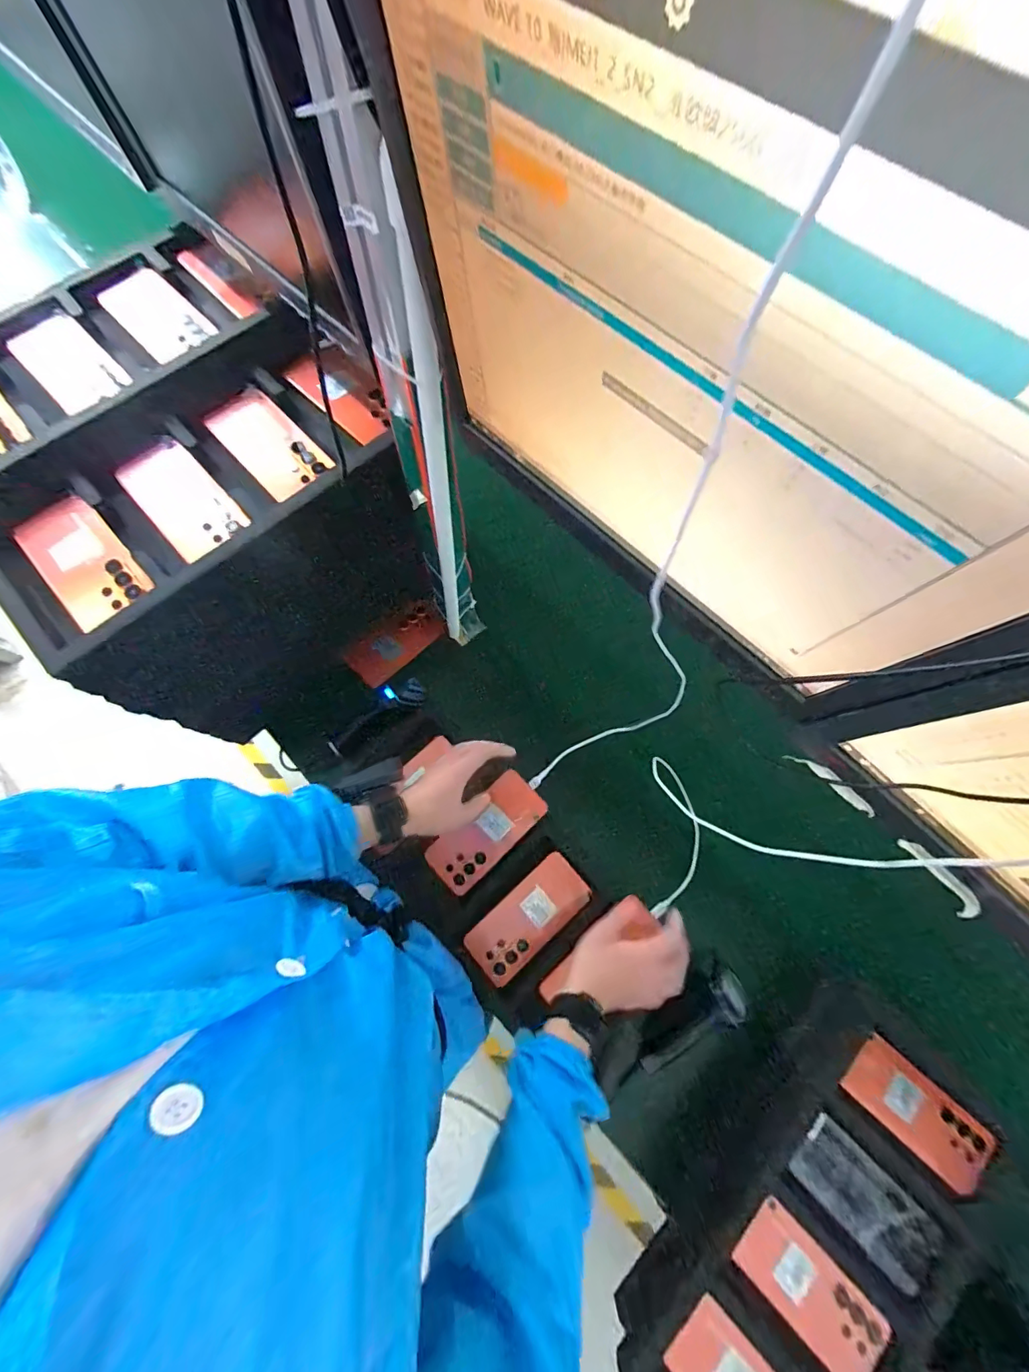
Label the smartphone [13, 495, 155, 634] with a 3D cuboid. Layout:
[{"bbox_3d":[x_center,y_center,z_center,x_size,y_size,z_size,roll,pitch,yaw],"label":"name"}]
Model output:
[{"bbox_3d":[-0.451,-0.131,0.481,0.076,0.015,0.159,-42,78,-14],"label":"smartphone"}]

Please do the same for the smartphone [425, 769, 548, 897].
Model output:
[{"bbox_3d":[-0.039,0.205,0.639,0.174,0.011,0.078,-44,78,-3],"label":"smartphone"}]

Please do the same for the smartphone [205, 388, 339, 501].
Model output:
[{"bbox_3d":[-0.285,-0.281,0.529,0.079,0.014,0.162,-41,78,-14],"label":"smartphone"}]

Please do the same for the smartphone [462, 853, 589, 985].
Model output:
[{"bbox_3d":[0.020,0.307,0.608,0.167,0.011,0.077,-38,77,-13],"label":"smartphone"}]

